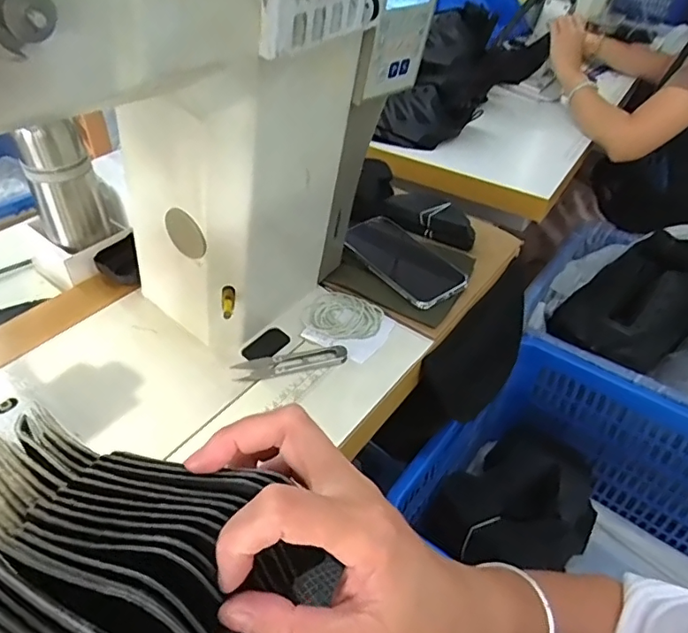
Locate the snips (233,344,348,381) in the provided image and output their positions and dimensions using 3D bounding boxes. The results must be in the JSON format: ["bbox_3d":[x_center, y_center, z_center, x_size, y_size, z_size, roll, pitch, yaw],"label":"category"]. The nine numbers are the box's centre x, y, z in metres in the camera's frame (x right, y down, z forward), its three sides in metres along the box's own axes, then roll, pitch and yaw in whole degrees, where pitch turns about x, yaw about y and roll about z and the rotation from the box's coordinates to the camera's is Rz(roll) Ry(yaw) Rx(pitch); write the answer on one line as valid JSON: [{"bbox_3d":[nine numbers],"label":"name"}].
[{"bbox_3d":[-0.053,0.047,0.545,0.114,0.007,0.026,-8,43,-11],"label":"snips"}]

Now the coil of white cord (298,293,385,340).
[{"bbox_3d":[-0.001,0.000,0.596,0.079,0.008,0.066,26,47,24],"label":"coil of white cord"}]

